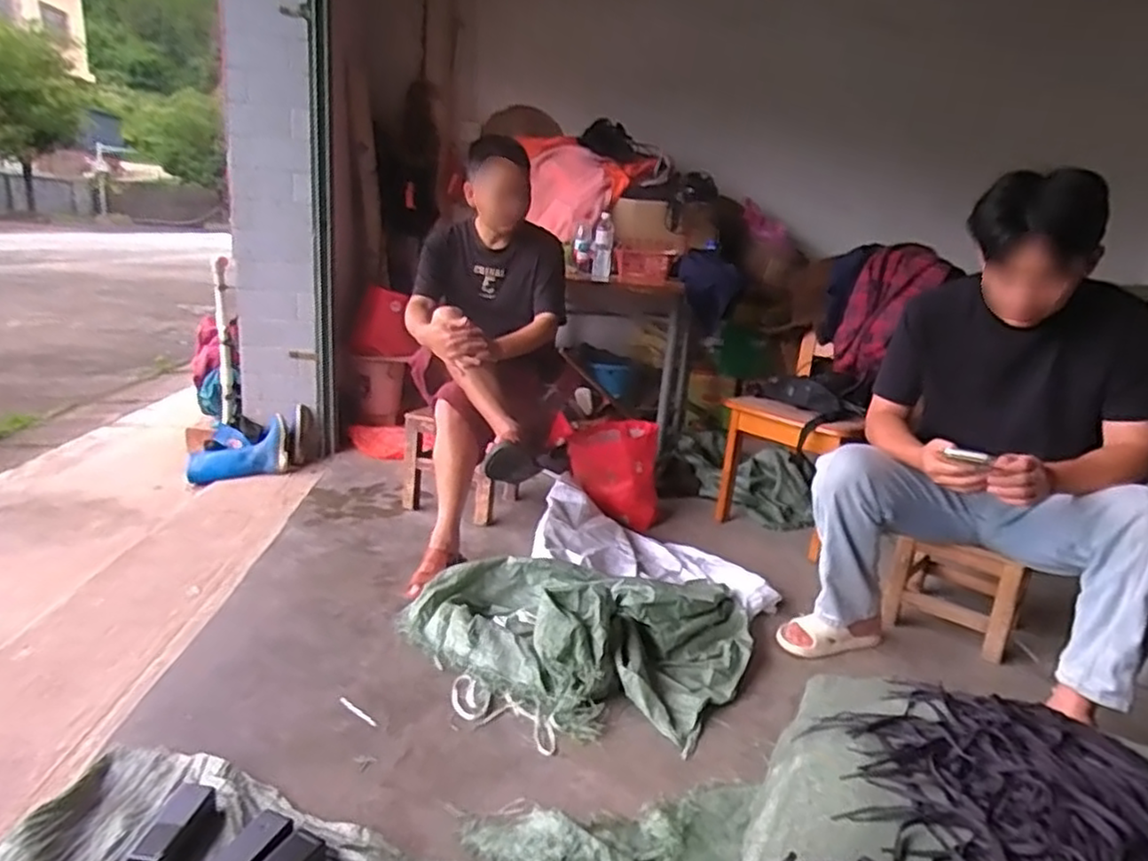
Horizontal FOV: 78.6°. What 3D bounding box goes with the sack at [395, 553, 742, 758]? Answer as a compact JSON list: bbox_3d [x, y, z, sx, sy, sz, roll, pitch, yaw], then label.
[{"bbox_3d":[0.033,0.403,1.595,0.691,0.177,0.589,11,15,27],"label":"sack"}]

